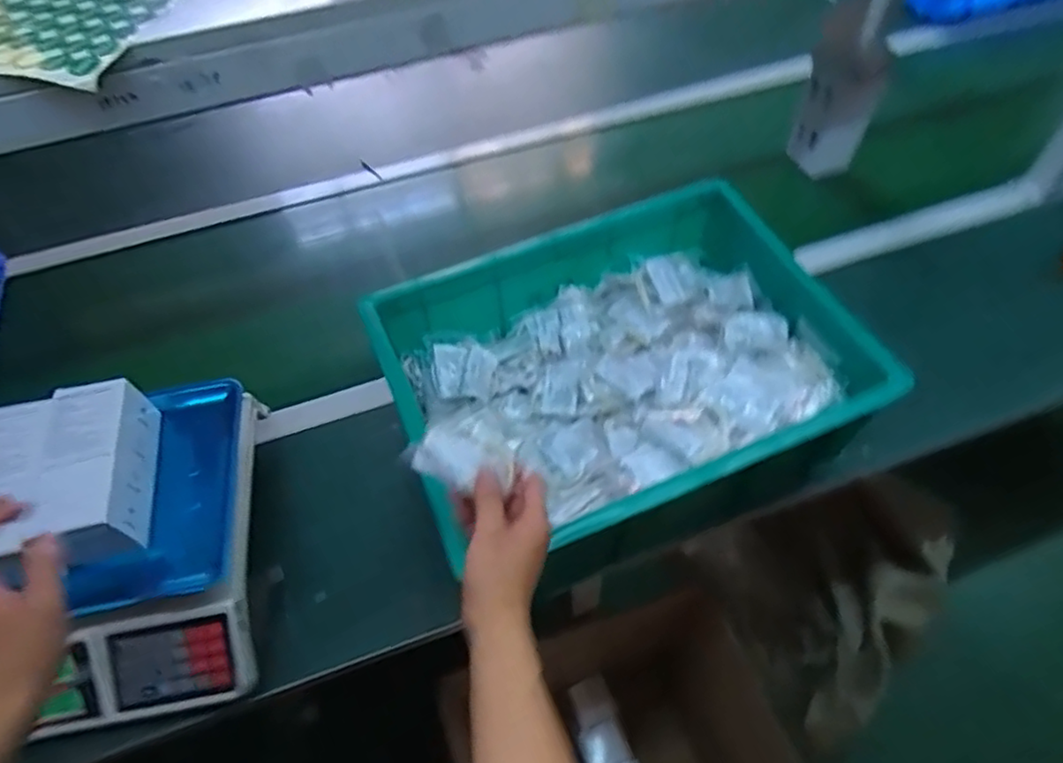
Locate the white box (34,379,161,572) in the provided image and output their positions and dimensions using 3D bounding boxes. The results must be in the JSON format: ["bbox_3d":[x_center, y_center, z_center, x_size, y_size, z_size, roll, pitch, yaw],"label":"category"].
[{"bbox_3d":[-0.435,0.090,0.647,0.082,0.067,0.175,-15,56,-7],"label":"white box"}]

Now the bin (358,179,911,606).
[{"bbox_3d":[0.098,-0.004,0.741,0.482,0.151,0.360,-22,58,-12],"label":"bin"}]

